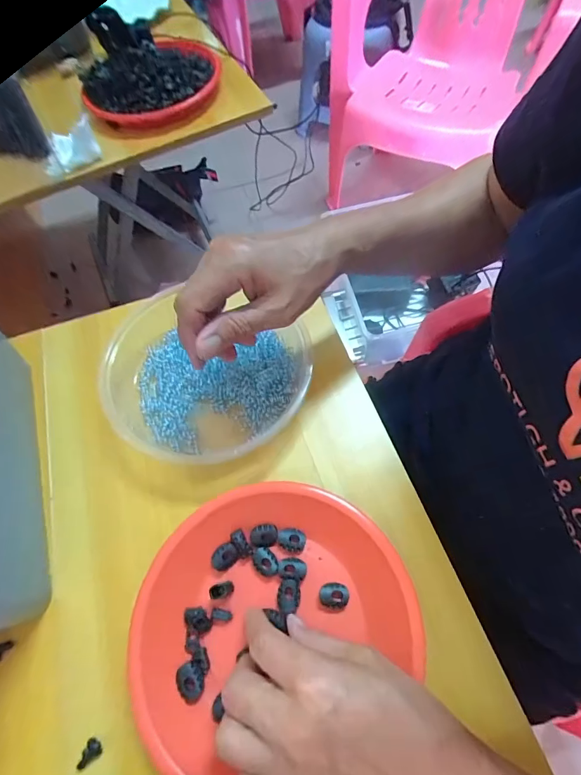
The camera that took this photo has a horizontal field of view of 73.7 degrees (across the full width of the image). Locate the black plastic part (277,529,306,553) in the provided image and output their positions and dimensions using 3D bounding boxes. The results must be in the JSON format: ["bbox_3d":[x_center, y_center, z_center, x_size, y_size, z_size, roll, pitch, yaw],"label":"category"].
[{"bbox_3d":[0.001,0.122,0.309,0.022,0.008,0.017,13,65,10],"label":"black plastic part"}]

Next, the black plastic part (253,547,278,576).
[{"bbox_3d":[-0.020,0.136,0.301,0.016,0.004,0.021,-42,68,-16],"label":"black plastic part"}]

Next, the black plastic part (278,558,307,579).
[{"bbox_3d":[0.002,0.139,0.297,0.021,0.004,0.015,2,64,5],"label":"black plastic part"}]

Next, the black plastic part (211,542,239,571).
[{"bbox_3d":[-0.052,0.133,0.305,0.021,0.007,0.016,-36,67,-13],"label":"black plastic part"}]

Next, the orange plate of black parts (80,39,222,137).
[{"bbox_3d":[-0.246,-0.541,0.684,0.234,0.065,0.198,-14,64,-3],"label":"orange plate of black parts"}]

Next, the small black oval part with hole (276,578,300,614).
[{"bbox_3d":[-0.002,0.156,0.291,0.016,0.004,0.023,8,65,8],"label":"small black oval part with hole"}]

